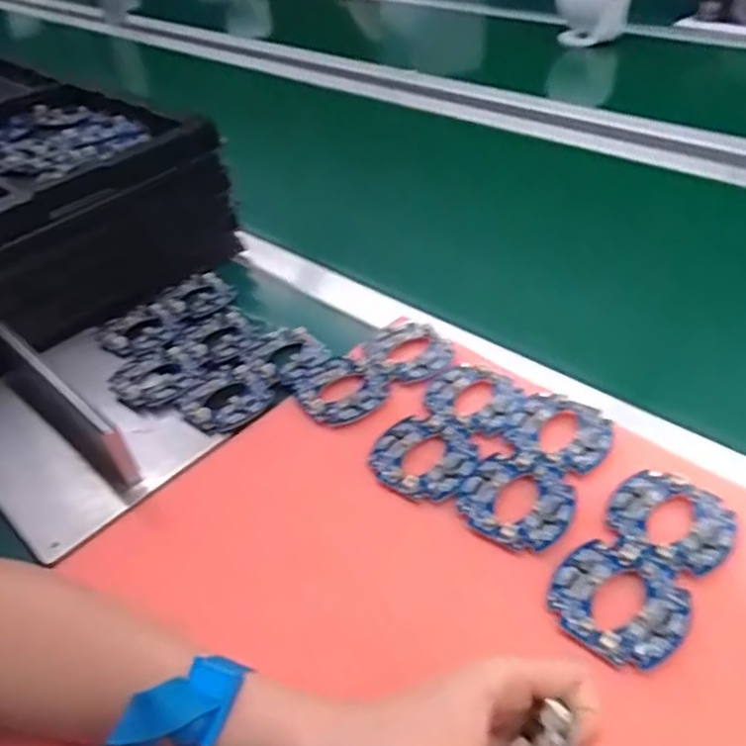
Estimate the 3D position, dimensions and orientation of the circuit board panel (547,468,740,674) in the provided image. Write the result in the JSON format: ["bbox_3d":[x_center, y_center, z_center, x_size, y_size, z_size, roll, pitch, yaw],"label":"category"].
[{"bbox_3d":[0.150,0.103,0.350,0.065,0.006,0.124,30,52,32],"label":"circuit board panel"}]

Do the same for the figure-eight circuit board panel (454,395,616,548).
[{"bbox_3d":[0.107,0.056,0.405,0.064,0.004,0.129,24,49,27],"label":"figure-eight circuit board panel"}]

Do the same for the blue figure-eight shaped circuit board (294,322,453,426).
[{"bbox_3d":[0.001,-0.002,0.485,0.127,0.011,0.069,-29,48,-25],"label":"blue figure-eight shaped circuit board"}]

